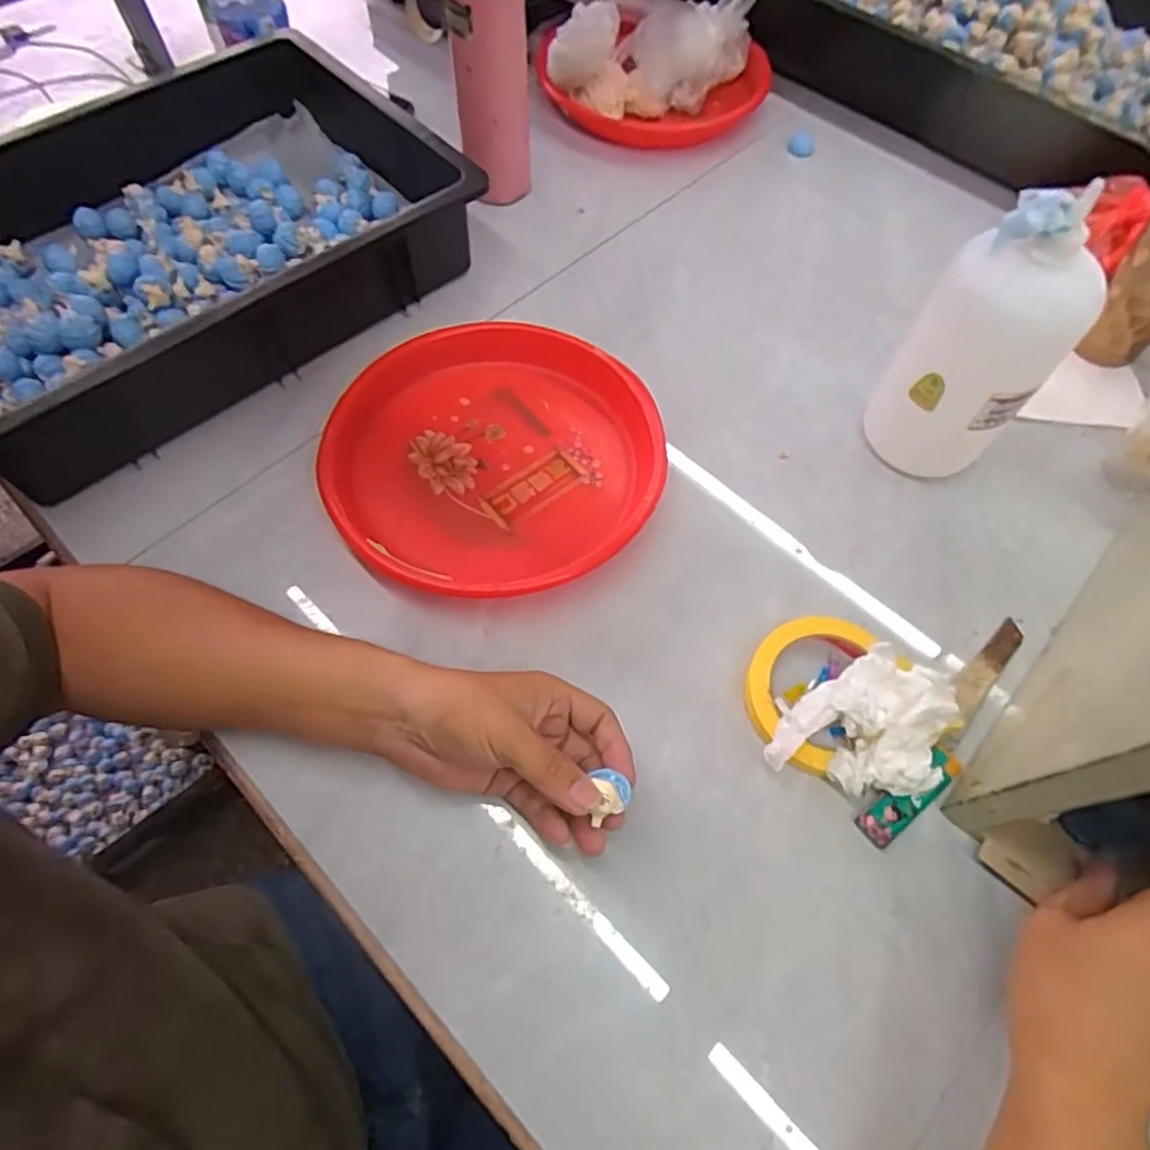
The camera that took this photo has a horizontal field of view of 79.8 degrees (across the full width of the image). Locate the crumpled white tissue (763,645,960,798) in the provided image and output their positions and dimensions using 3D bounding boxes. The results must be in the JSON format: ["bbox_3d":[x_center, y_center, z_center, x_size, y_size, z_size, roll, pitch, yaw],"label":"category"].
[{"bbox_3d":[0.182,0.091,0.438,0.103,0.046,0.092,17,64,7],"label":"crumpled white tissue"}]

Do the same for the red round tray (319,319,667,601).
[{"bbox_3d":[-0.061,-0.094,0.537,0.244,0.039,0.247,1,62,-1],"label":"red round tray"}]

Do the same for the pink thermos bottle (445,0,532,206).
[{"bbox_3d":[-0.074,-0.449,0.595,0.067,0.260,0.053,0,62,-1],"label":"pink thermos bottle"}]

